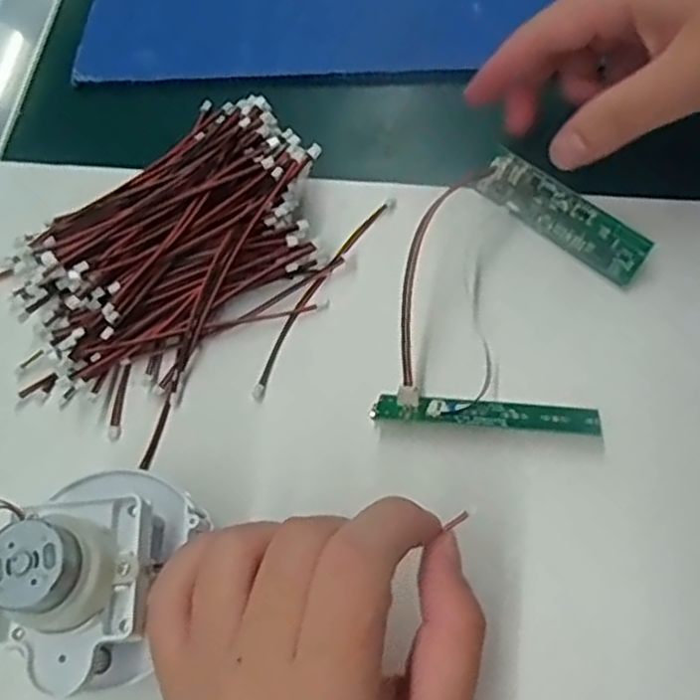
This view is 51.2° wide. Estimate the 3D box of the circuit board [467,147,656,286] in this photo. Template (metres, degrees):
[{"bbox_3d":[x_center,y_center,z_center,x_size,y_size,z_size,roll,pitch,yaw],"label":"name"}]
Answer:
[{"bbox_3d":[0.086,-0.056,0.301,0.075,0.022,0.006,41,31,22],"label":"circuit board"}]

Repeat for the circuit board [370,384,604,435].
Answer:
[{"bbox_3d":[0.051,0.023,0.279,0.084,0.005,0.015,4,36,10],"label":"circuit board"}]

